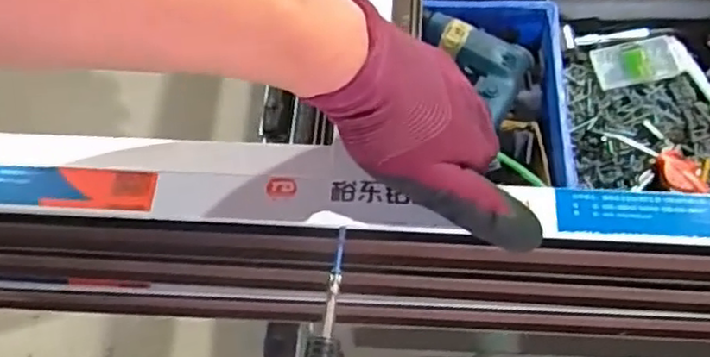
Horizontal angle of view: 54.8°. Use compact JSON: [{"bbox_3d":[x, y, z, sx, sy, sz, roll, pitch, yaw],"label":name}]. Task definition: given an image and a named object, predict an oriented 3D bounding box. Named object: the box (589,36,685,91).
[{"bbox_3d":[0.439,-0.179,1.060,0.139,0.015,0.072,-9,62,-2],"label":"box"}]

